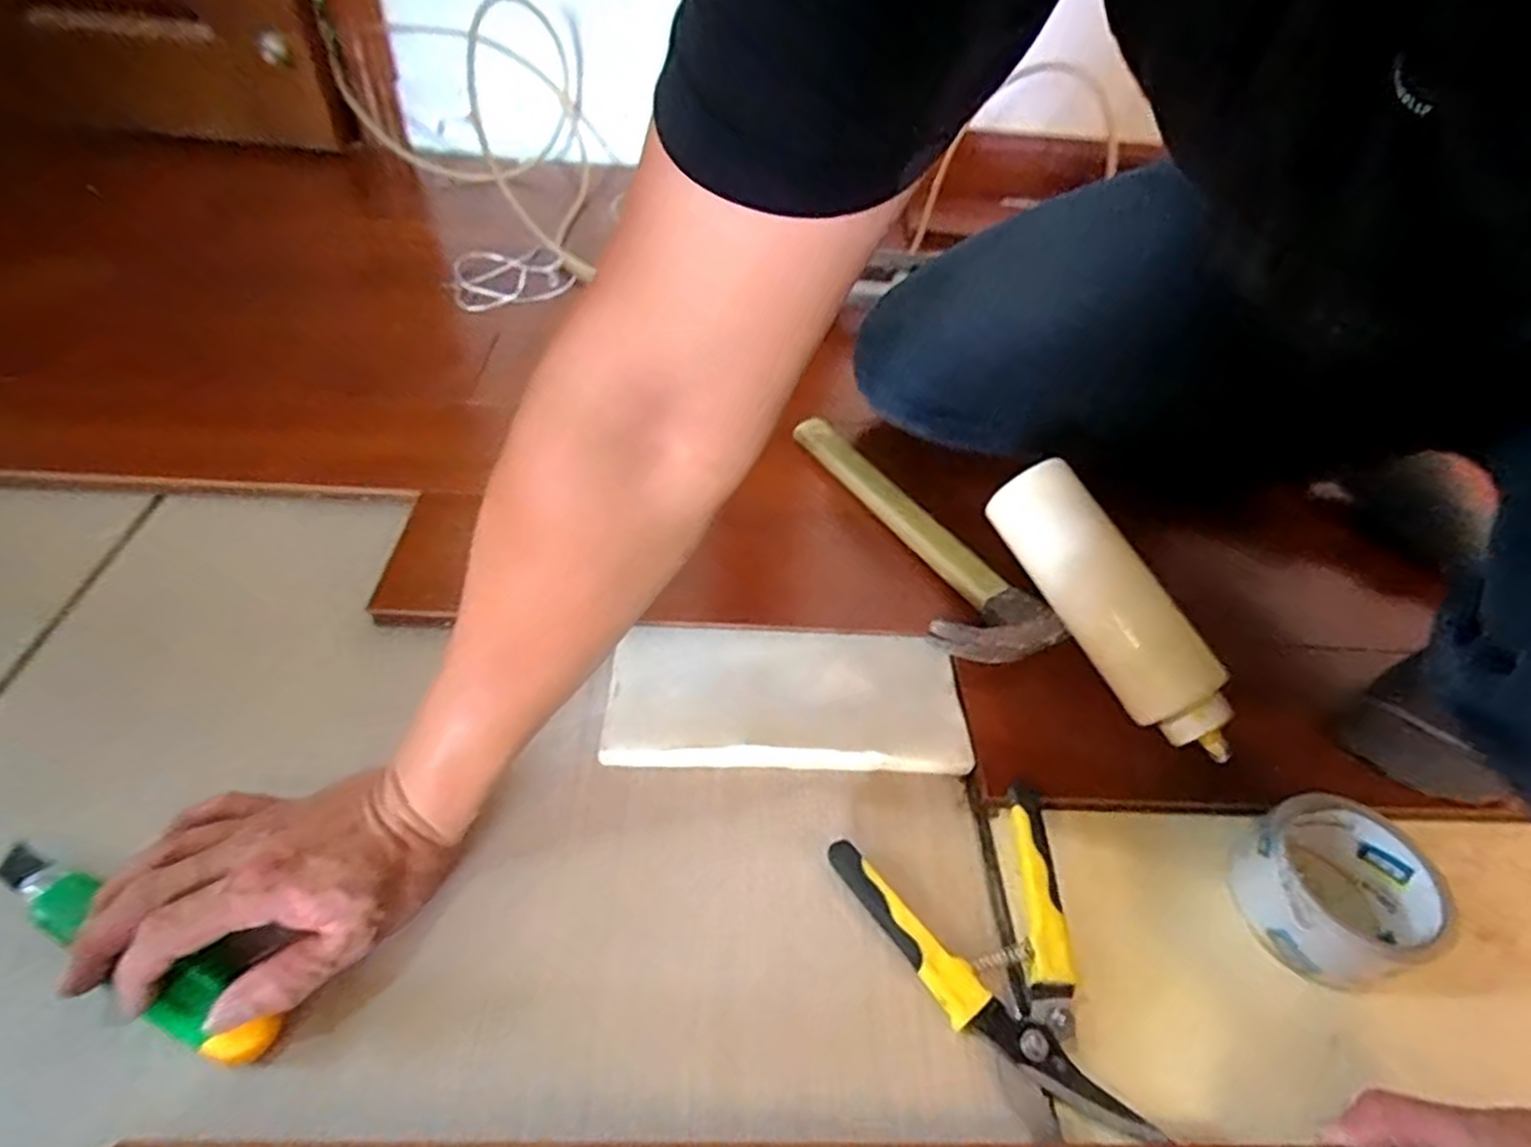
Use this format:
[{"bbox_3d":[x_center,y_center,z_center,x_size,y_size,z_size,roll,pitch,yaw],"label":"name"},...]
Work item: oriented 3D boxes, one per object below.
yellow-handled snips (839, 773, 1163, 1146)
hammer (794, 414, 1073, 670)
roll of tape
[{"bbox_3d":[0.108,0.201,0.389,0.120,0.031,0.161,-4,47,-9],"label":"yellow-handled snips"},{"bbox_3d":[0.110,-0.033,0.573,0.076,0.044,0.253,-18,51,-21],"label":"hammer"},{"bbox_3d":[0.319,0.178,0.421,0.090,0.057,0.089,3,47,-3],"label":"roll of tape"}]

